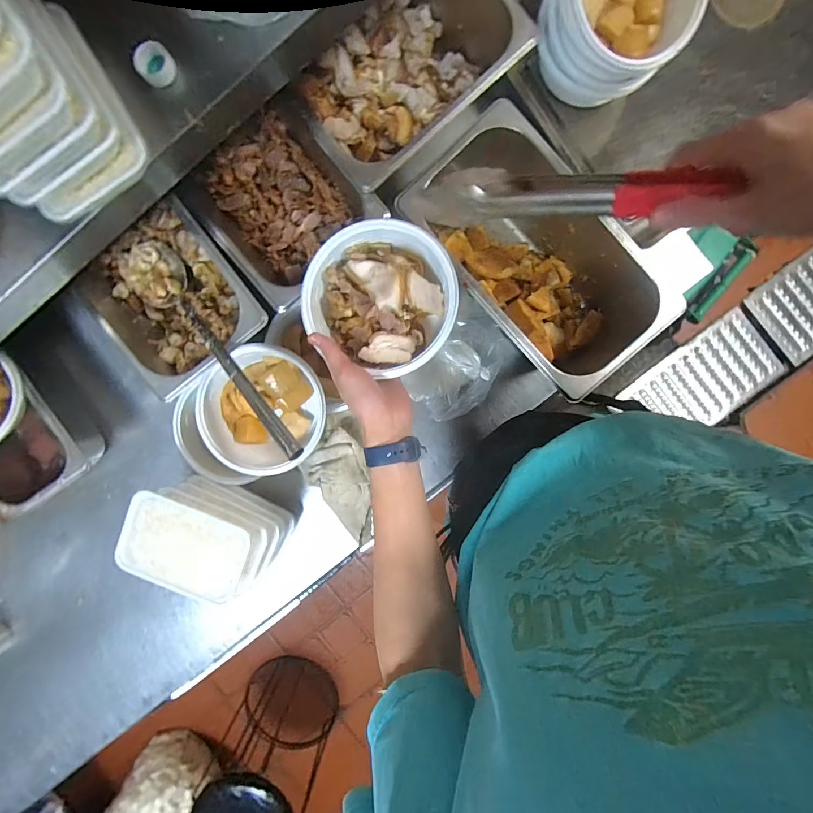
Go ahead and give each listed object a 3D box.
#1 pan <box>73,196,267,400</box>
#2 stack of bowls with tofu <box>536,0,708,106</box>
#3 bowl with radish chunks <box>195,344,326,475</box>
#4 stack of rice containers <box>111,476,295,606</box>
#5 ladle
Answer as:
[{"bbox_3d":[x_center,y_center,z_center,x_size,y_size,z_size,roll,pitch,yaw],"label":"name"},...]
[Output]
[{"bbox_3d":[-0.300,-0.141,0.531,0.178,0.087,0.213,-37,92,4],"label":"pan"},{"bbox_3d":[0.272,-0.499,0.498,0.166,0.102,0.175,39,95,-1],"label":"stack of bowls with tofu"},{"bbox_3d":[-0.191,0.007,0.553,0.168,0.064,0.165,0,94,2],"label":"bowl with radish chunks"},{"bbox_3d":[-0.281,0.185,0.585,0.190,0.137,0.119,20,95,1],"label":"stack of rice containers"},{"bbox_3d":[-0.236,-0.074,0.489,0.079,0.054,0.376,-47,70,5],"label":"ladle"}]

